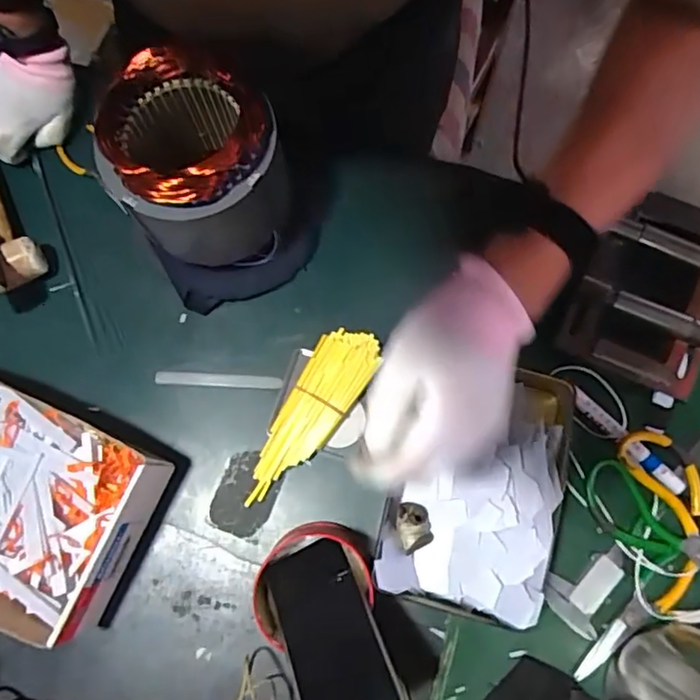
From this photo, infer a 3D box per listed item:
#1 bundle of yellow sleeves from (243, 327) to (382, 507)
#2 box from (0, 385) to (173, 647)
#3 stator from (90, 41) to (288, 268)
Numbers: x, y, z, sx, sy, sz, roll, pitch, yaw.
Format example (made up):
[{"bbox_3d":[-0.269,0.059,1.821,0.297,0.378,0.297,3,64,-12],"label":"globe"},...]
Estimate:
[{"bbox_3d":[-0.039,0.065,0.584,0.061,0.030,0.187,29,78,9],"label":"bundle of yellow sleeves"},{"bbox_3d":[-0.318,0.135,0.547,0.257,0.074,0.187,24,77,7],"label":"box"},{"bbox_3d":[-0.155,-0.175,0.565,0.170,0.159,0.137,42,79,10],"label":"stator"}]

